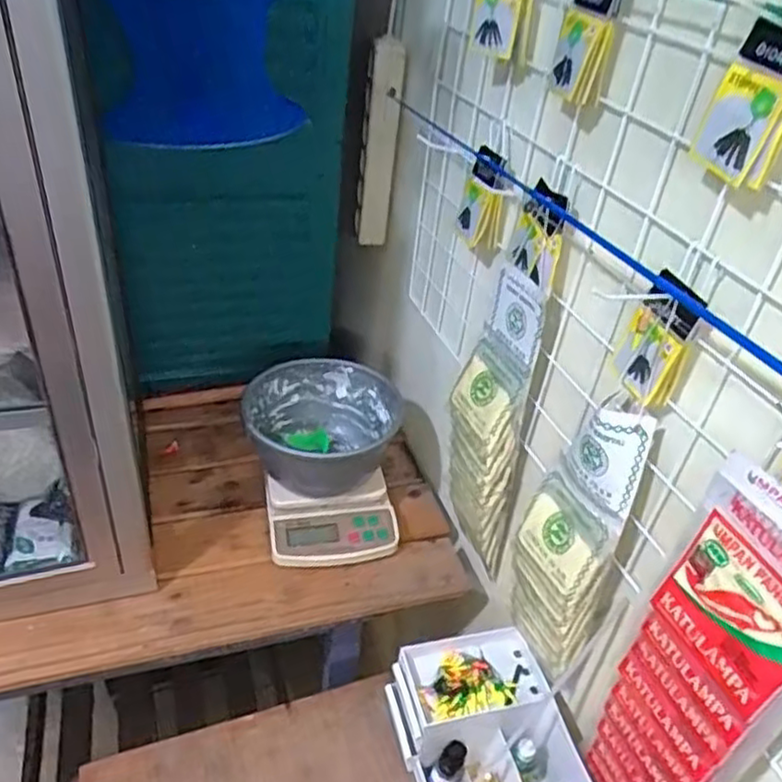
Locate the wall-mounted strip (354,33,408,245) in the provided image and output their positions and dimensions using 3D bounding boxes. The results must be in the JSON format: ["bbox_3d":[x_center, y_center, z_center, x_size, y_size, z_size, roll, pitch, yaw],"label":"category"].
[{"bbox_3d":[-0.017,-0.306,0.891,0.044,0.260,0.038,4,37,-5],"label":"wall-mounted strip"}]

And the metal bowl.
[{"bbox_3d":[-0.089,0.053,0.890,0.184,0.113,0.174,5,37,-4],"label":"metal bowl"}]

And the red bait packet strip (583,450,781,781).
[{"bbox_3d":[0.221,0.228,0.521,0.026,0.383,0.112,-11,40,-23],"label":"red bait packet strip"}]

